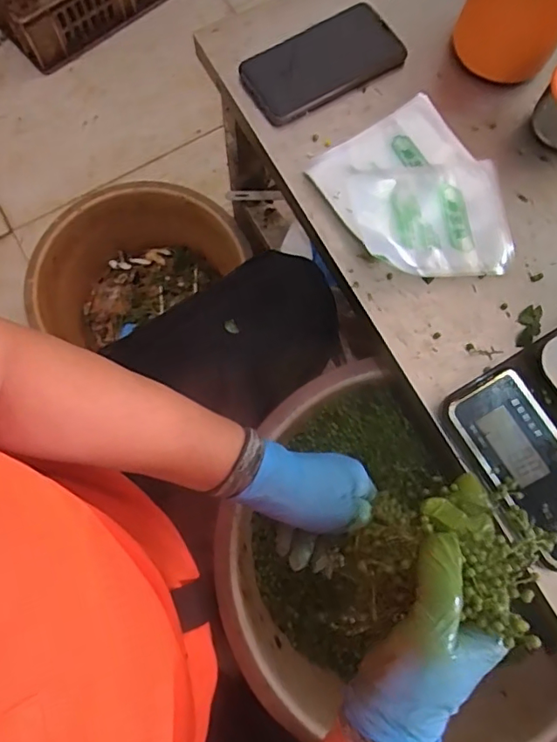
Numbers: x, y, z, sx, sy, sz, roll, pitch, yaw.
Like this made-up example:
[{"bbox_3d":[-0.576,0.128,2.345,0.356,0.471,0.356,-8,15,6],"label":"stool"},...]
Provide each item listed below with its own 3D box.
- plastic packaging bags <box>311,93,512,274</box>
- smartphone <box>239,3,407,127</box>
[{"bbox_3d":[0.130,-0.153,0.468,0.146,0.022,0.170,-35,78,-10],"label":"plastic packaging bags"},{"bbox_3d":[0.043,-0.298,0.510,0.155,0.013,0.076,-32,77,-9],"label":"smartphone"}]

